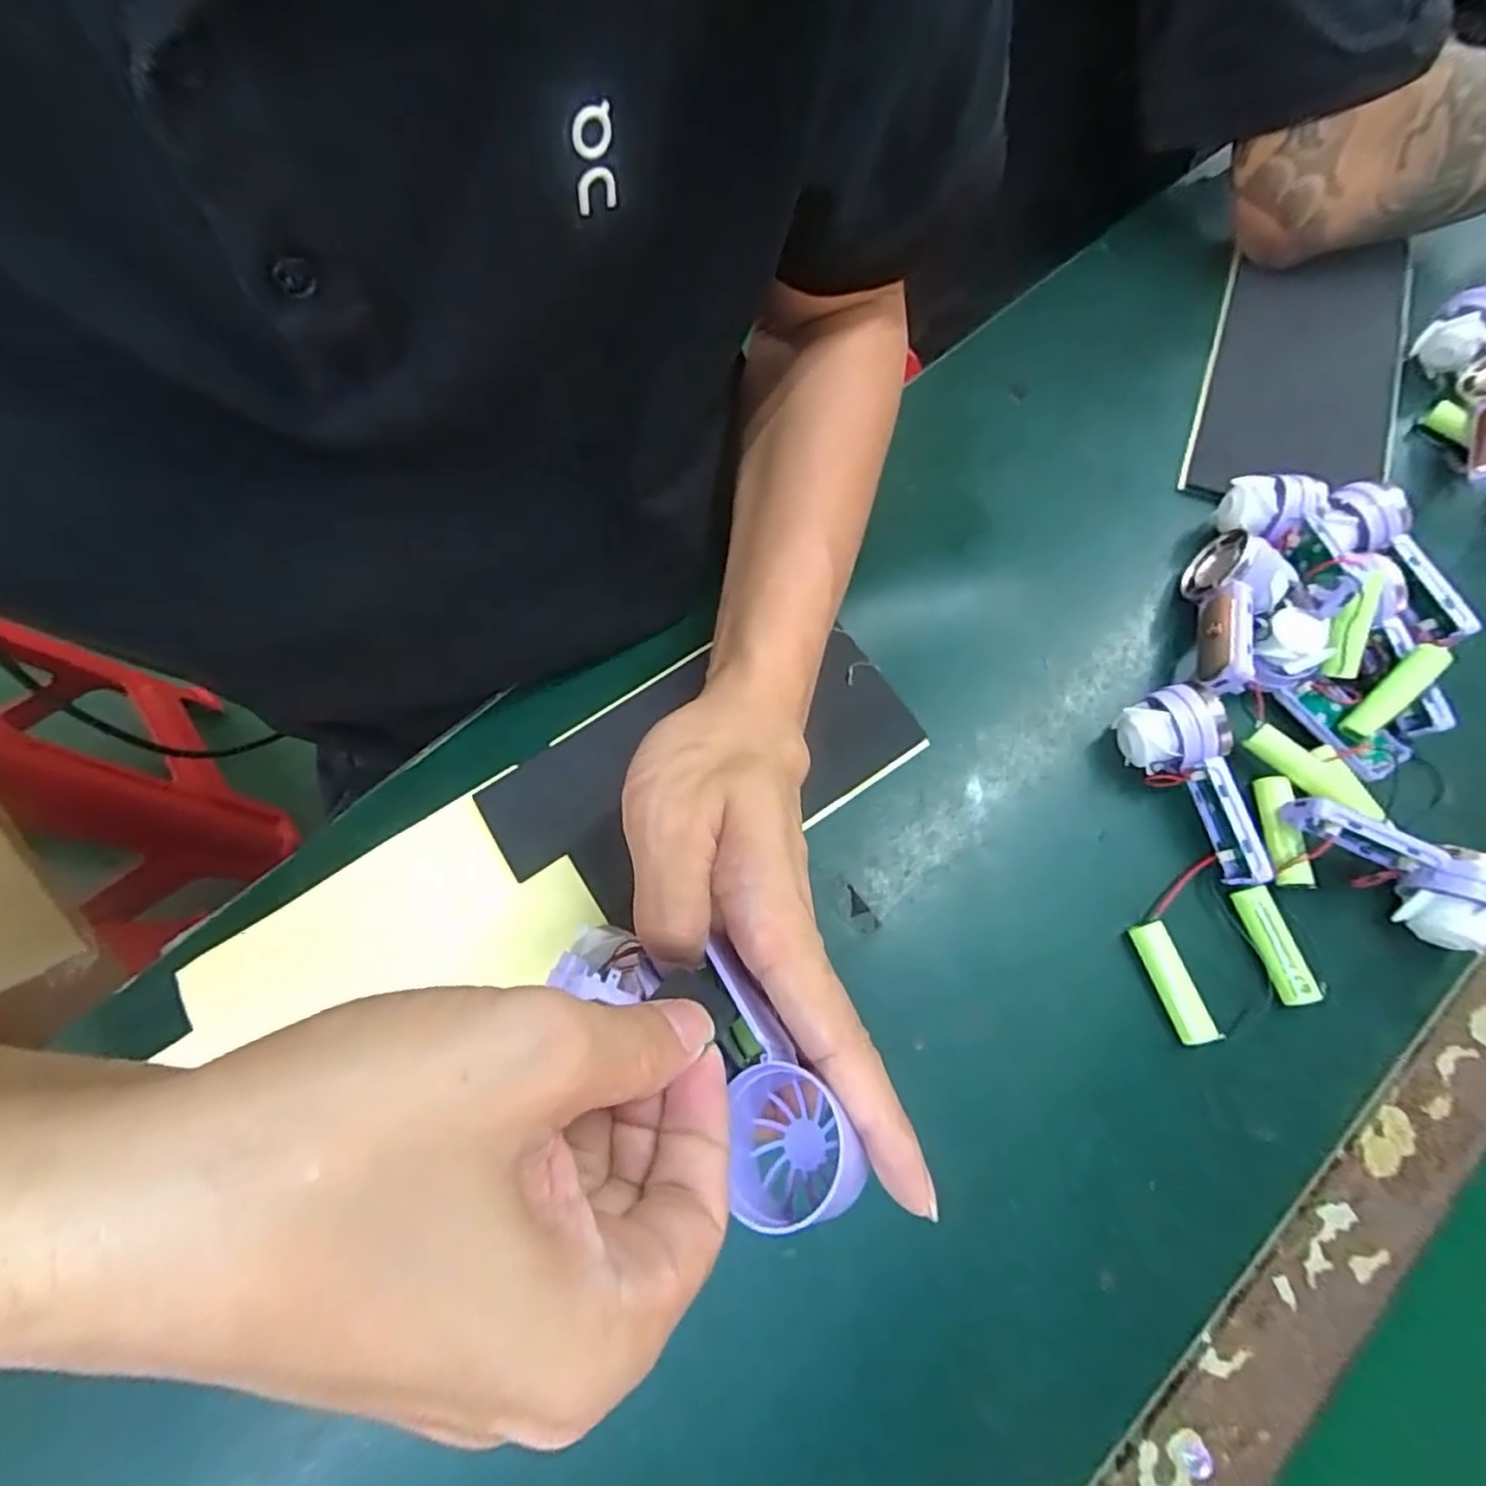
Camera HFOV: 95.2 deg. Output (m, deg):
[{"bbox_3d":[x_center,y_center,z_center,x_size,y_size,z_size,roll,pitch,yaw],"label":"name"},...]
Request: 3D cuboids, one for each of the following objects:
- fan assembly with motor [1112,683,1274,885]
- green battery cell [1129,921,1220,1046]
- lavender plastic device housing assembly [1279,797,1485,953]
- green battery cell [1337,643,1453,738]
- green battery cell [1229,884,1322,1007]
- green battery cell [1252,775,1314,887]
[{"bbox_3d":[0.210,0.020,0.316,0.037,0.034,0.093,-21,83,-7],"label":"fan assembly with motor"},{"bbox_3d":[0.187,0.105,0.298,0.012,0.012,0.050,-15,69,-4],"label":"green battery cell"},{"bbox_3d":[0.282,0.049,0.295,0.087,0.038,0.029,39,75,15],"label":"lavender plastic device housing assembly"},{"bbox_3d":[0.302,-0.023,0.315,0.012,0.011,0.052,44,104,16],"label":"green battery cell"},{"bbox_3d":[0.235,0.090,0.301,0.012,0.012,0.051,-11,69,-3],"label":"green battery cell"},{"bbox_3d":[0.247,0.039,0.311,0.013,0.010,0.050,2,69,2],"label":"green battery cell"}]

